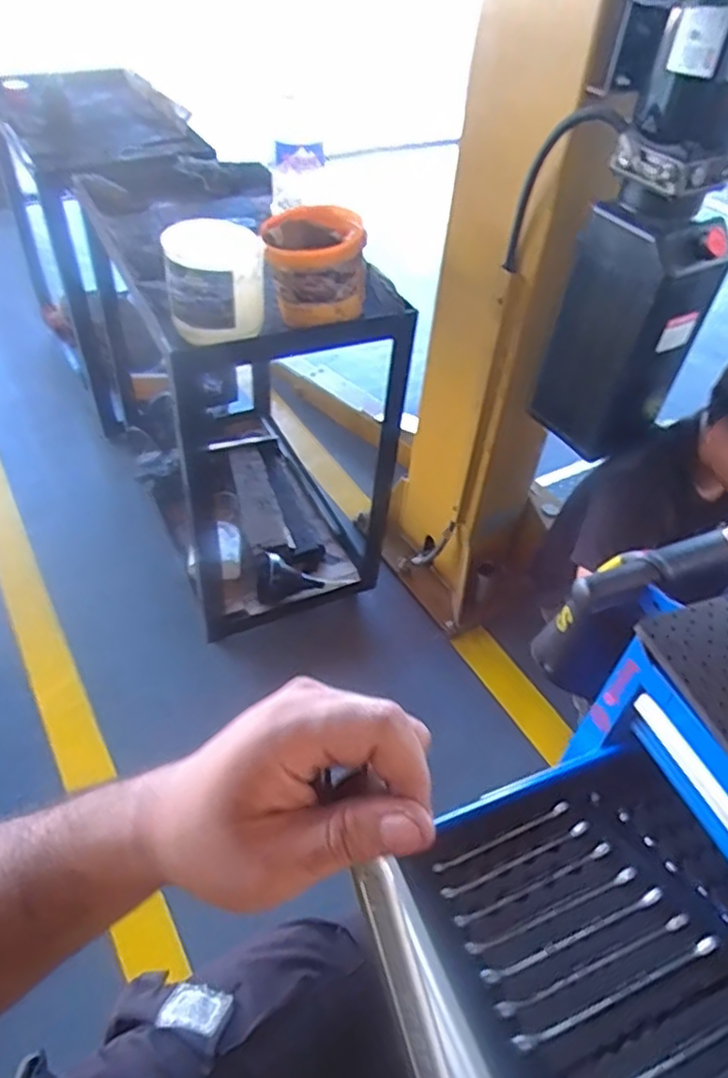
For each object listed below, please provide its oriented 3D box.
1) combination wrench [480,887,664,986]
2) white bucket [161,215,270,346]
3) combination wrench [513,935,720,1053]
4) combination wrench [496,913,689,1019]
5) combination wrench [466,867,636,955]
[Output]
[{"bbox_3d":[0.182,0.339,0.587,0.179,0.007,0.013,-14,49,-17],"label":"combination wrench"},{"bbox_3d":[-0.254,-0.445,1.191,0.162,0.150,0.172,-1,46,-5],"label":"white bucket"},{"bbox_3d":[0.210,0.370,0.559,0.195,0.009,0.012,-14,49,-17],"label":"combination wrench"},{"bbox_3d":[0.195,0.355,0.573,0.186,0.006,0.010,-14,49,-17],"label":"combination wrench"},{"bbox_3d":[0.167,0.324,0.599,0.169,0.007,0.011,-14,49,-17],"label":"combination wrench"}]

